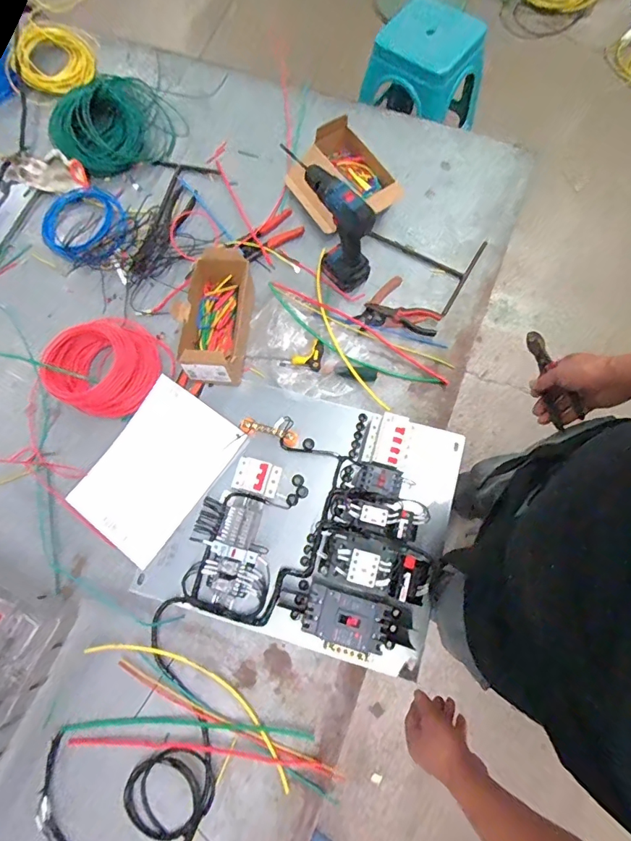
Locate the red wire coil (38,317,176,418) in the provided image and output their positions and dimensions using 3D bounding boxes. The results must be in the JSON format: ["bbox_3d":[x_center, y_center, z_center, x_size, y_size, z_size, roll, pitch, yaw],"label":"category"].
[{"bbox_3d":[-0.397,-0.108,0.861,0.175,0.074,0.200,40,79,10],"label":"red wire coil"}]

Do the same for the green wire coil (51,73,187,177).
[{"bbox_3d":[-0.435,-0.657,0.999,0.259,0.085,0.181,-42,79,-10],"label":"green wire coil"}]

